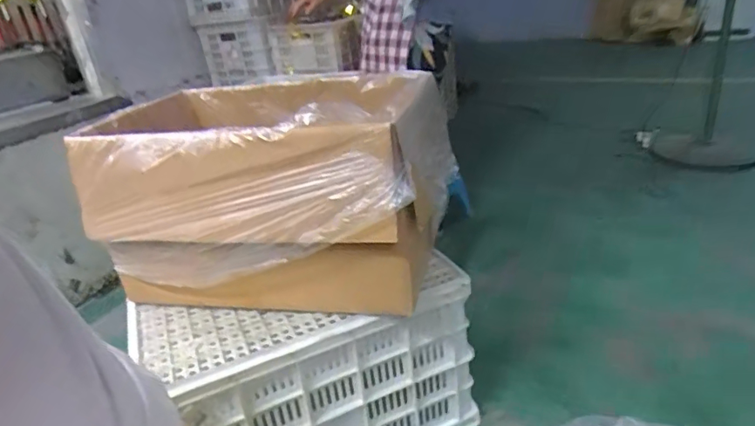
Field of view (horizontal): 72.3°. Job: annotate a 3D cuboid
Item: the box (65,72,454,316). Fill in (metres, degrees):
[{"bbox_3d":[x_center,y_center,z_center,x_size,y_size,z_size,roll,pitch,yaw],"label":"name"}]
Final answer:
[{"bbox_3d":[-0.204,-0.071,1.069,0.657,0.376,0.430,2,27,12],"label":"box"}]

